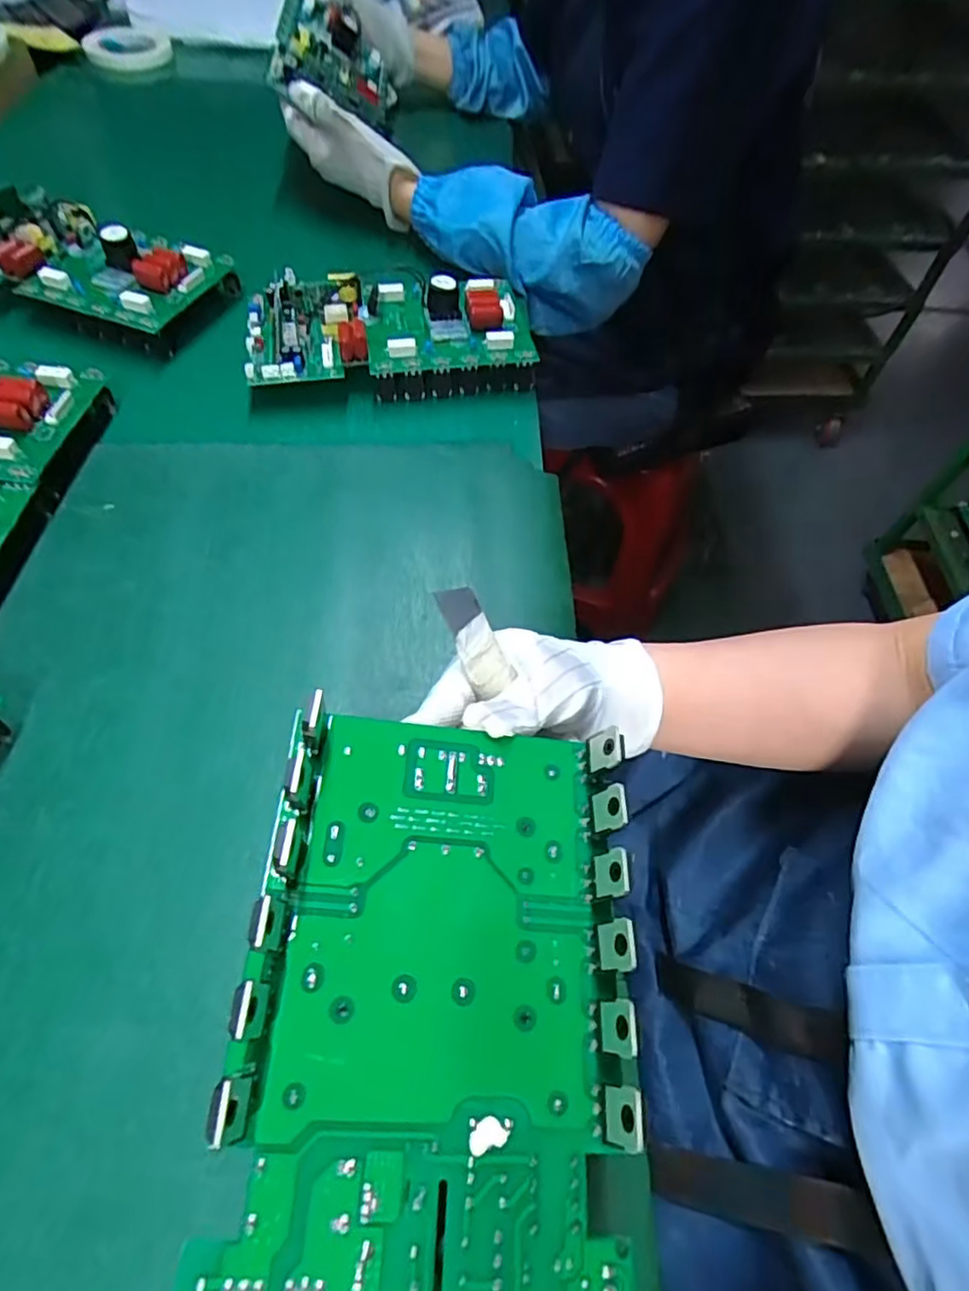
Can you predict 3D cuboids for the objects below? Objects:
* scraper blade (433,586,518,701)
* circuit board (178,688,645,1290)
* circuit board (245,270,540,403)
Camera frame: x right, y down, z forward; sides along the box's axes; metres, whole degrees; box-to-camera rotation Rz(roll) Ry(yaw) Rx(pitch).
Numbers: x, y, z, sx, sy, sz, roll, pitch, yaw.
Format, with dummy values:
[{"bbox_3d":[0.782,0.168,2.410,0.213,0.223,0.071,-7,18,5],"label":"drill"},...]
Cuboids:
[{"bbox_3d":[-0.004,-0.002,0.274,0.018,0.058,0.004,-42,37,-21],"label":"scraper blade"},{"bbox_3d":[-0.016,0.130,0.196,0.123,0.028,0.223,4,57,-2],"label":"circuit board"},{"bbox_3d":[-0.076,-0.261,0.521,0.225,0.058,0.107,-7,58,-9],"label":"circuit board"}]

